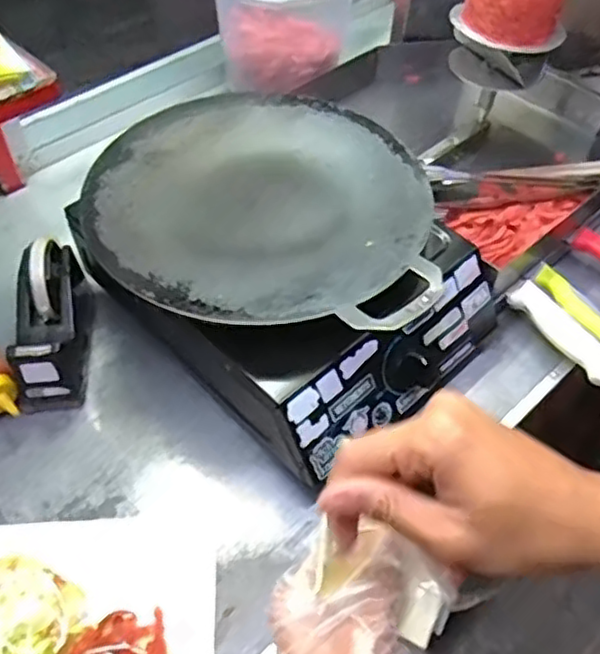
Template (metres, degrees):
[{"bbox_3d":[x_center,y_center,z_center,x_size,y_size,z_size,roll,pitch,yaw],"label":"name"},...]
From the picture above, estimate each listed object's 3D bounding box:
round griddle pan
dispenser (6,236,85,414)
[{"bbox_3d":[-0.037,-0.130,0.669,0.331,0.020,0.320,1,52,-1],"label":"round griddle pan"},{"bbox_3d":[-0.260,-0.009,0.700,0.053,0.101,0.162,-6,52,-7],"label":"dispenser"}]

